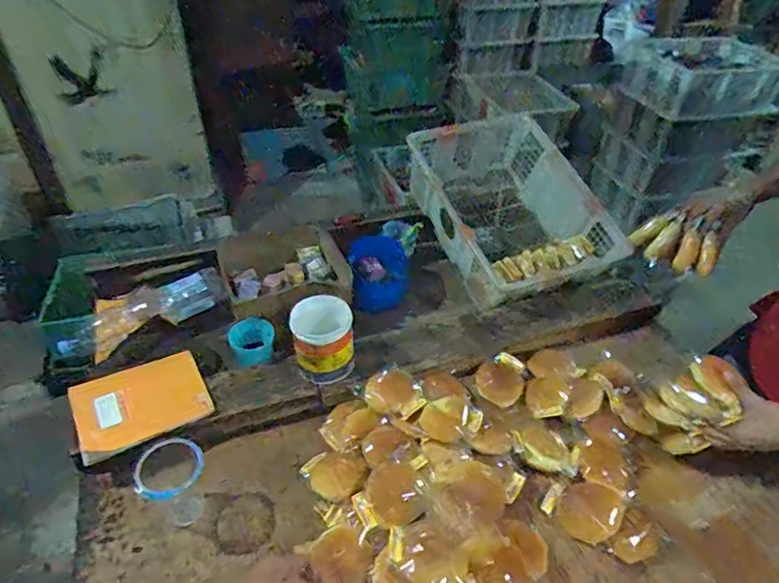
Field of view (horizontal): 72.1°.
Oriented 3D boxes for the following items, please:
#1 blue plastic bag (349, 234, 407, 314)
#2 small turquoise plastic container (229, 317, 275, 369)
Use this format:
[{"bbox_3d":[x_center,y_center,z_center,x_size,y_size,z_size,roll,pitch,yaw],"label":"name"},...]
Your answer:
[{"bbox_3d":[-0.022,-0.040,1.244,0.132,0.101,0.190,-3,41,-6],"label":"blue plastic bag"},{"bbox_3d":[-0.269,0.104,1.060,0.086,0.070,0.073,-14,44,-18],"label":"small turquoise plastic container"}]

